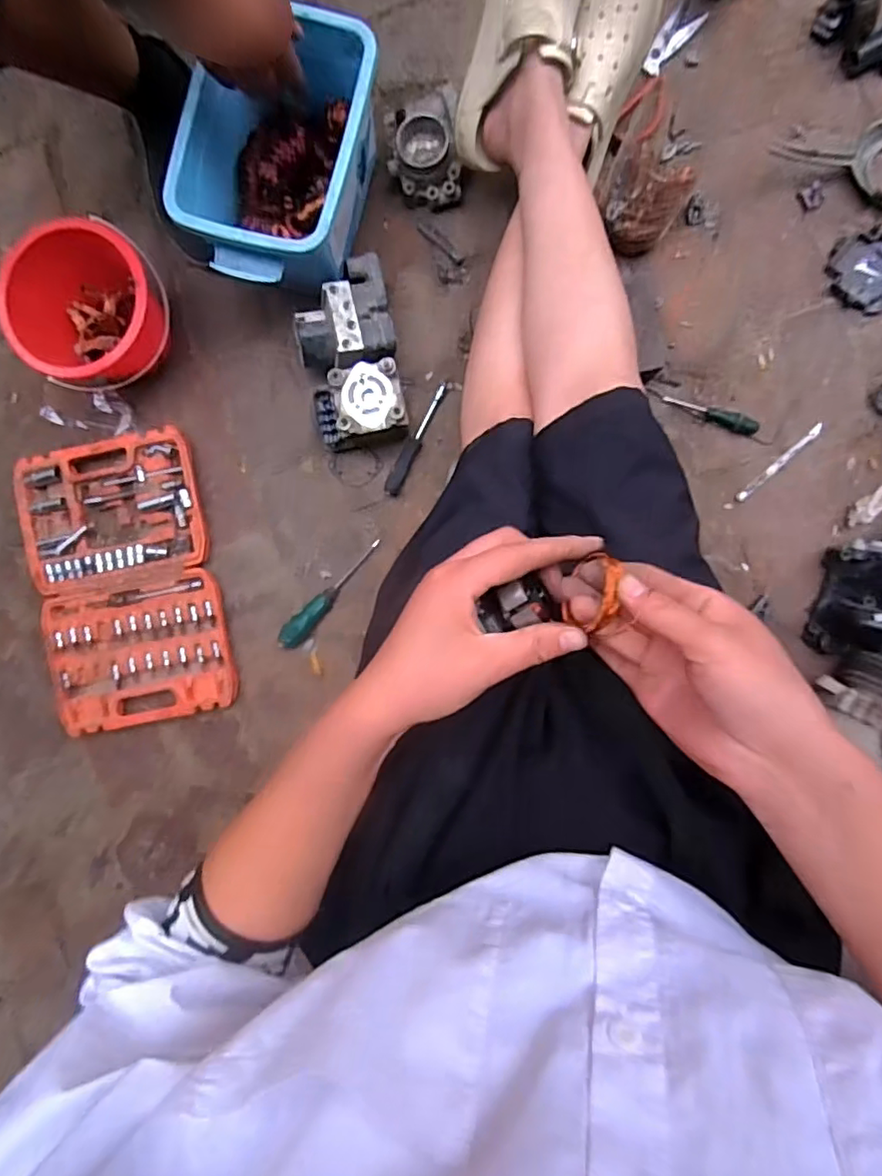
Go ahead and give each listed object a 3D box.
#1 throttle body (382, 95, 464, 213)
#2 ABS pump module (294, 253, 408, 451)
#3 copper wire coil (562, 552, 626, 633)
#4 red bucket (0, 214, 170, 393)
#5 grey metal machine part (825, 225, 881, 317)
[{"bbox_3d":[-0.023,-0.551,0.754,0.092,0.052,0.123,-4,93,4],"label":"throttle body"},{"bbox_3d":[-0.113,-0.289,0.759,0.122,0.087,0.206,-9,92,4],"label":"ABS pump module"},{"bbox_3d":[0.083,0.002,0.319,0.028,0.017,0.040,26,95,2],"label":"copper wire coil"},{"bbox_3d":[-0.428,-0.343,0.746,0.155,0.122,0.181,40,95,1],"label":"red bucket"},{"bbox_3d":[0.528,-0.393,0.737,0.094,0.013,0.091,0,93,4],"label":"grey metal machine part"}]

